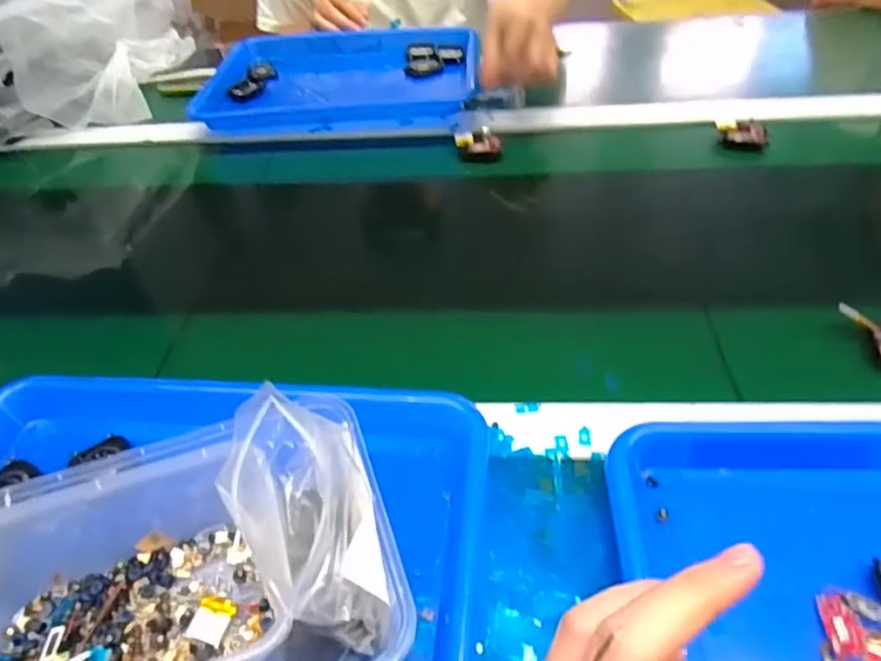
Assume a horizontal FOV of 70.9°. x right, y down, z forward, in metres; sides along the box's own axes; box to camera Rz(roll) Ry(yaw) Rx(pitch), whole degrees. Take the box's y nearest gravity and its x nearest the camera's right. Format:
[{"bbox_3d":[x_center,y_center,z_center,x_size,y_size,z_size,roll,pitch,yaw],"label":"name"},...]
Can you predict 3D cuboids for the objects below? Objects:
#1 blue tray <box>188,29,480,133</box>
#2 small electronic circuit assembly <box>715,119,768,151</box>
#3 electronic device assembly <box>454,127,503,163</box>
[{"bbox_3d":[-0.117,-0.317,0.780,0.321,0.042,0.222,-1,45,5],"label":"blue tray"},{"bbox_3d":[0.316,-0.206,0.650,0.051,0.025,0.026,14,48,19],"label":"small electronic circuit assembly"},{"bbox_3d":[0.042,-0.199,0.669,0.048,0.030,0.021,0,45,6],"label":"electronic device assembly"}]

